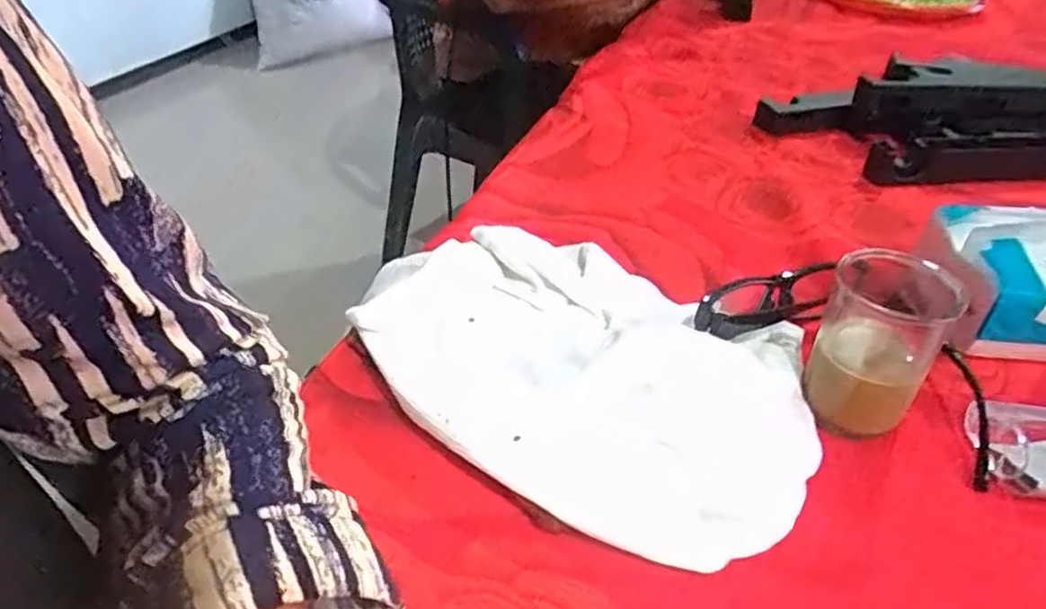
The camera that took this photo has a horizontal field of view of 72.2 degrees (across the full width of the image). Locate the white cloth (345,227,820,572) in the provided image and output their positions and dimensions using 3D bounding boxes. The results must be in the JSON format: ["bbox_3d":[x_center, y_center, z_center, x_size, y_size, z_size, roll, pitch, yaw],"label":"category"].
[{"bbox_3d":[0.028,0.028,0.364,0.237,0.040,0.166,25,43,29],"label":"white cloth"}]

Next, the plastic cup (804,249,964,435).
[{"bbox_3d":[0.169,0.017,0.345,0.049,0.075,0.056,18,40,21],"label":"plastic cup"}]

